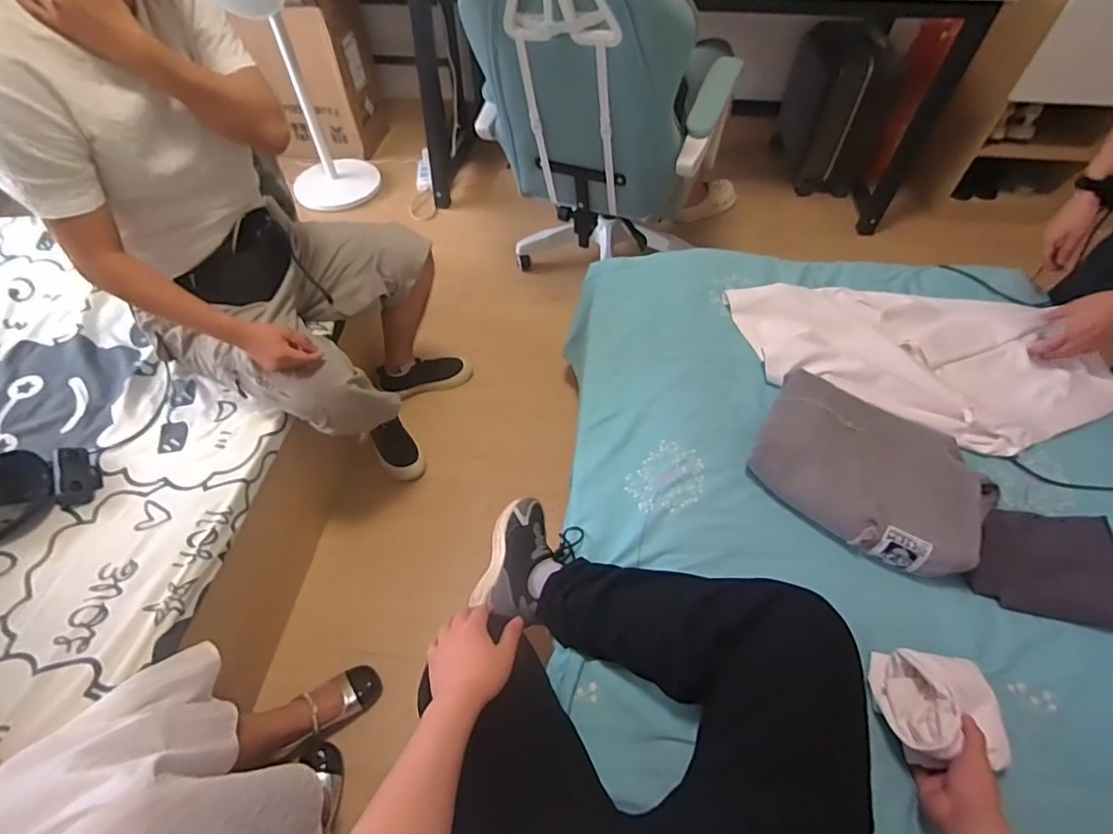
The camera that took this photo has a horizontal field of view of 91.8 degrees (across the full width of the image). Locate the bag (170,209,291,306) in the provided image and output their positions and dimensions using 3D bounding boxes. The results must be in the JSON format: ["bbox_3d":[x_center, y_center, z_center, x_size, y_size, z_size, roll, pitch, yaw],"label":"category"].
[{"bbox_3d":[-0.606,-0.295,1.054,0.090,0.126,0.228,20,67,45],"label":"bag"}]

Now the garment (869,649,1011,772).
[{"bbox_3d":[0.512,0.381,0.713,0.145,0.077,0.125,9,54,6],"label":"garment"}]

